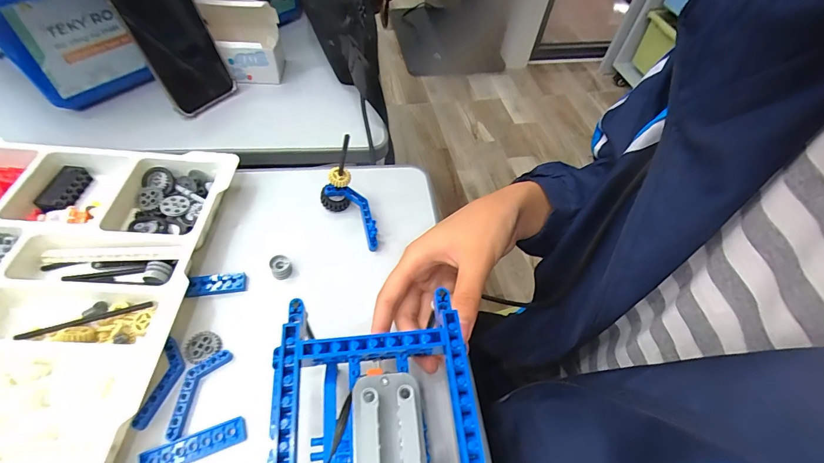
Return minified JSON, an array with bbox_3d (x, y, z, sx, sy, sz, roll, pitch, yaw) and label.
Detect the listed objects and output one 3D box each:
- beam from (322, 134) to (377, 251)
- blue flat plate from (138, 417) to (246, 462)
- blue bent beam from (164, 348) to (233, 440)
[{"bbox_3d":[-0.053,-0.031,0.351,0.035,0.070,0.076,-31,62,-24],"label":"beam"},{"bbox_3d":[-0.145,0.142,0.254,0.062,0.005,0.016,-17,57,-17],"label":"blue flat plate"},{"bbox_3d":[-0.157,0.112,0.273,0.021,0.005,0.062,17,54,7],"label":"blue bent beam"}]

